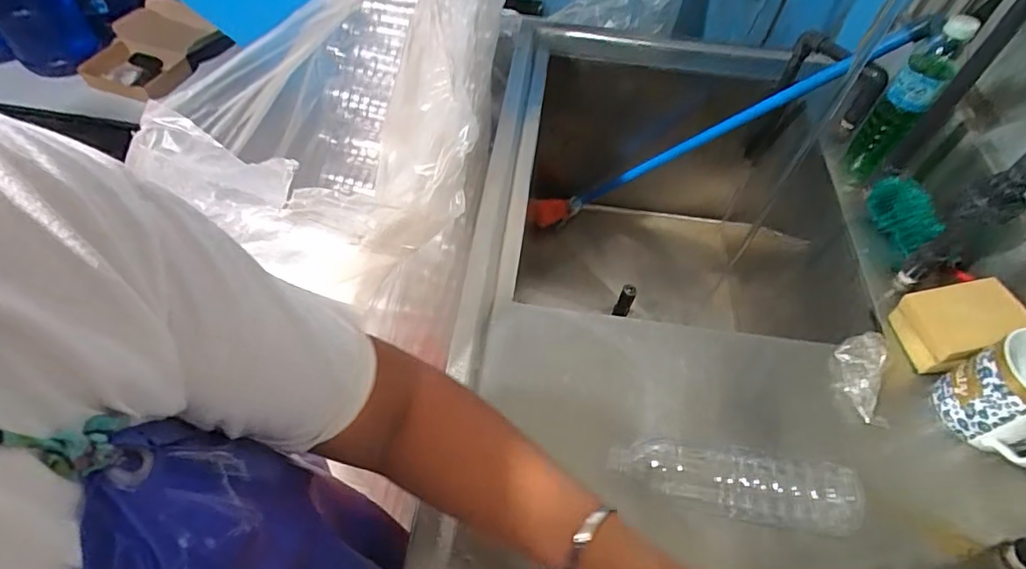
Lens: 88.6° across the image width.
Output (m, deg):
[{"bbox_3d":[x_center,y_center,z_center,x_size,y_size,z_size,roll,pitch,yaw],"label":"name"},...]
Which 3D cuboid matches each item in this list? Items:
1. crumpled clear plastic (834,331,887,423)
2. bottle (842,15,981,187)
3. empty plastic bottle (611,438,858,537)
[{"bbox_3d":[0.363,0.092,0.553,0.041,0.033,0.095,24,57,13],"label":"crumpled clear plastic"},{"bbox_3d":[0.502,-0.227,0.686,0.054,0.216,0.048,40,61,22],"label":"bottle"},{"bbox_3d":[0.192,0.180,0.471,0.203,0.059,0.053,8,55,2],"label":"empty plastic bottle"}]

